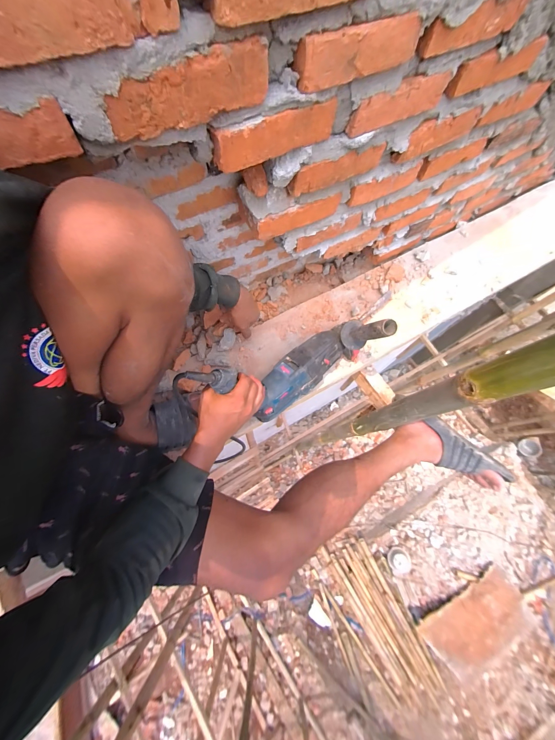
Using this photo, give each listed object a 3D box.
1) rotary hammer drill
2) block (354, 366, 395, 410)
[{"bbox_3d":[0.035,-0.003,0.526,0.355,0.226,0.099,-29,74,-11],"label":"rotary hammer drill"},{"bbox_3d":[0.273,0.048,0.732,0.052,0.051,0.113,-33,75,-12],"label":"block"}]

